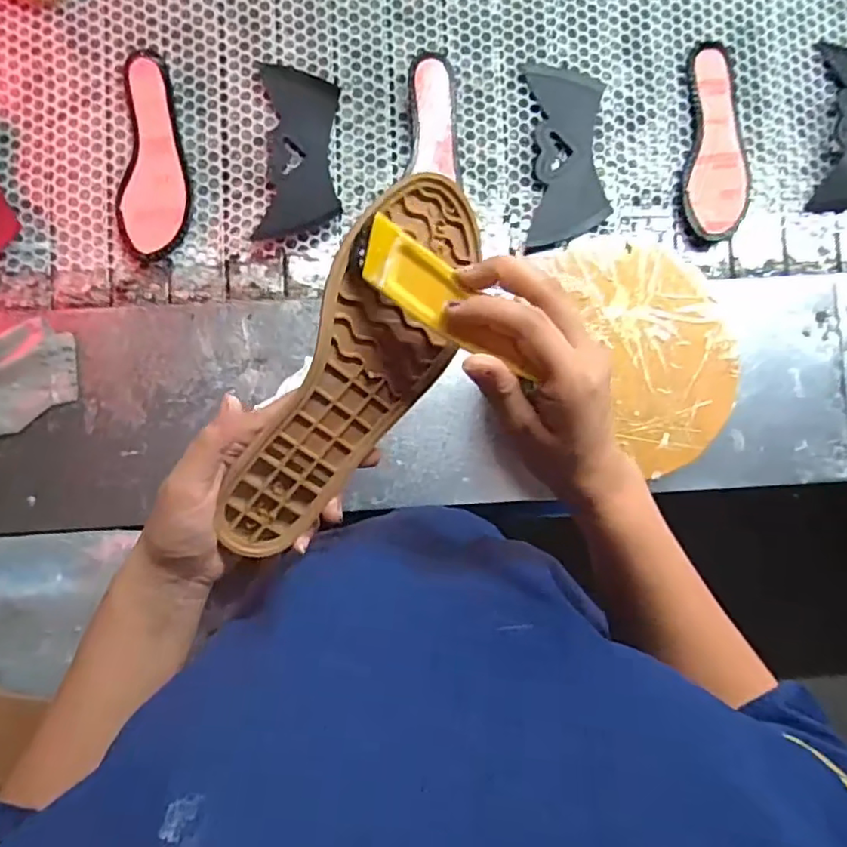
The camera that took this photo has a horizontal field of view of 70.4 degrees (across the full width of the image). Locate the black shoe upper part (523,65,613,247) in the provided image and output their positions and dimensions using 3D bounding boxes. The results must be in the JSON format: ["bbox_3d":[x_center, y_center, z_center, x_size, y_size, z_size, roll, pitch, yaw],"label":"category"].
[{"bbox_3d":[0.170,-0.317,0.707,0.089,0.011,0.206,-1,88,0],"label":"black shoe upper part"}]

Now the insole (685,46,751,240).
[{"bbox_3d":[0.352,-0.335,0.708,0.076,0.011,0.230,4,87,-2],"label":"insole"}]

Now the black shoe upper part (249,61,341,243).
[{"bbox_3d":[-0.143,-0.315,0.696,0.089,0.006,0.204,2,84,1],"label":"black shoe upper part"}]

